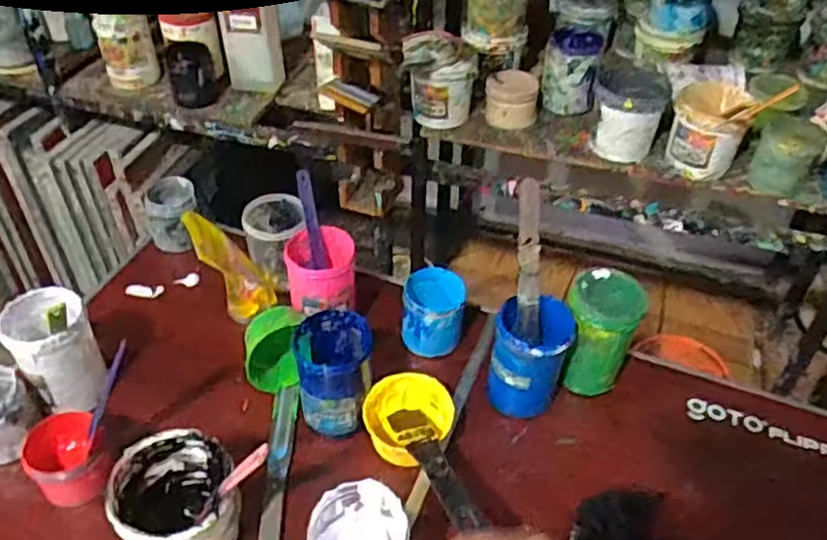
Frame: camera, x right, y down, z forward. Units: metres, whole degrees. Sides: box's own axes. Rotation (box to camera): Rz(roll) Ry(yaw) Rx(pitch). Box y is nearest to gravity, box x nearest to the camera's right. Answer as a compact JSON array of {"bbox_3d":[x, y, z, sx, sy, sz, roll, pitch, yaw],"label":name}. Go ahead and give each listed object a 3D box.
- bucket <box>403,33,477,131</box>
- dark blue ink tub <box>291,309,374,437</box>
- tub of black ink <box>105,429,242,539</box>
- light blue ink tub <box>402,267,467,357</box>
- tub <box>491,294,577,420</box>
[{"bbox_3d":[0.048,-0.353,1.290,0.123,0.152,0.123,1,43,-1],"label":"bucket"},{"bbox_3d":[-0.099,0.134,0.893,0.098,0.118,0.105,1,43,-1],"label":"dark blue ink tub"},{"bbox_3d":[-0.259,0.266,0.773,0.125,0.108,0.131,-10,44,-12],"label":"tub of black ink"},{"bbox_3d":[0.029,0.054,1.006,0.088,0.077,0.100,6,43,5],"label":"light blue ink tub"},{"bbox_3d":[0.154,0.121,0.940,0.097,0.145,0.096,1,43,-1],"label":"tub"}]

